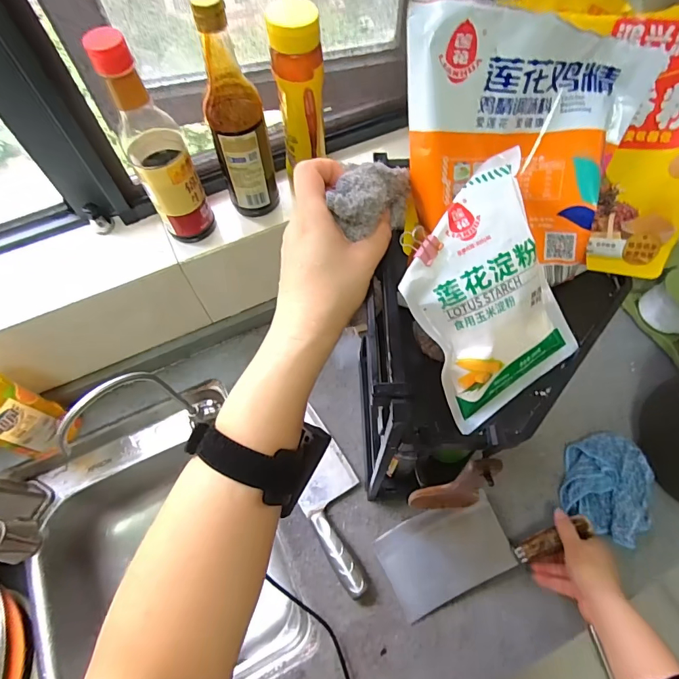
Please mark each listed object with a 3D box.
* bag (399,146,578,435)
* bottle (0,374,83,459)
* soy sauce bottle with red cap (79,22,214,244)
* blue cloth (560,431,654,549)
[{"bbox_3d":[0.109,-0.029,0.301,0.114,0.025,0.165,-29,106,-12],"label":"bag"},{"bbox_3d":[-0.429,0.100,0.545,0.044,0.211,0.077,26,66,14],"label":"bottle"},{"bbox_3d":[-0.202,-0.209,0.466,0.068,0.232,0.060,-26,65,-12],"label":"soy sauce bottle with red cap"},{"bbox_3d":[0.366,0.194,0.573,0.106,0.042,0.150,23,65,13],"label":"blue cloth"}]

